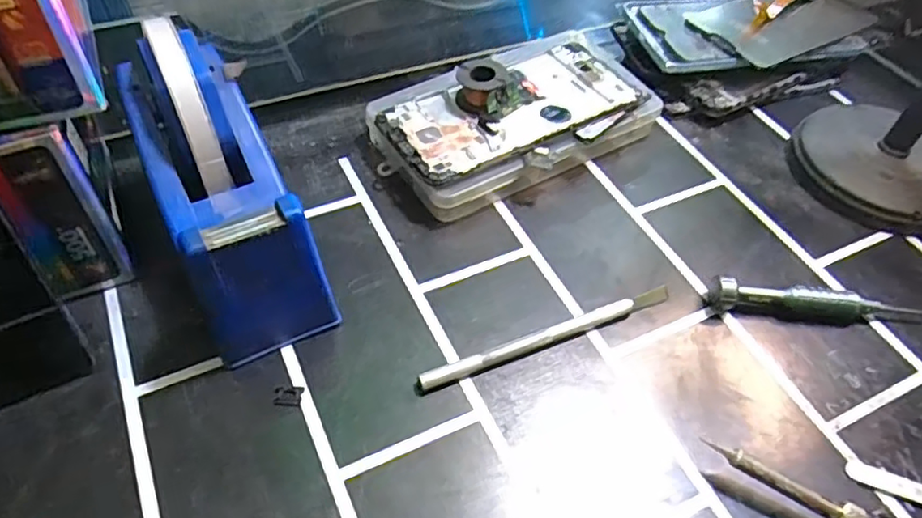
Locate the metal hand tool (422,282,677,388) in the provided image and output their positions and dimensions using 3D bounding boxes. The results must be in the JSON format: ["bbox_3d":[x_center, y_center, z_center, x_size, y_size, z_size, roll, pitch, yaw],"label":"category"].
[{"bbox_3d":[0.044,0.038,0.313,0.138,0.008,0.009,-18,53,-18],"label":"metal hand tool"}]

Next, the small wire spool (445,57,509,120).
[{"bbox_3d":[0.009,-0.101,0.378,0.035,0.022,0.039,6,50,1],"label":"small wire spool"}]

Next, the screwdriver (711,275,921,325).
[{"bbox_3d":[0.188,0.024,0.327,0.113,0.018,0.018,3,50,-1],"label":"screwdriver"}]

